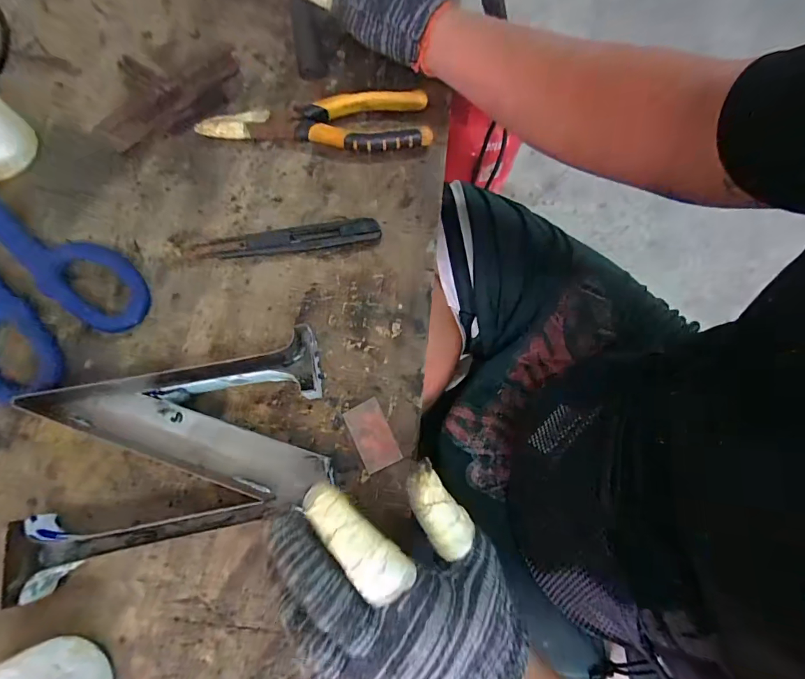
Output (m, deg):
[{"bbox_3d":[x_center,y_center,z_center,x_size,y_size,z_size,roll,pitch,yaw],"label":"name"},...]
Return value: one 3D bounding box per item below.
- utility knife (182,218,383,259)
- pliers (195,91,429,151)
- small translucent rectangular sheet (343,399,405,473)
[{"bbox_3d":[-0.089,-0.076,0.310,0.142,0.010,0.020,-8,73,-3],"label":"utility knife"},{"bbox_3d":[-0.071,-0.183,0.338,0.186,0.020,0.047,2,73,0],"label":"pliers"},{"bbox_3d":[-0.020,0.064,0.274,0.025,0.004,0.044,-25,75,-8],"label":"small translucent rectangular sheet"}]

